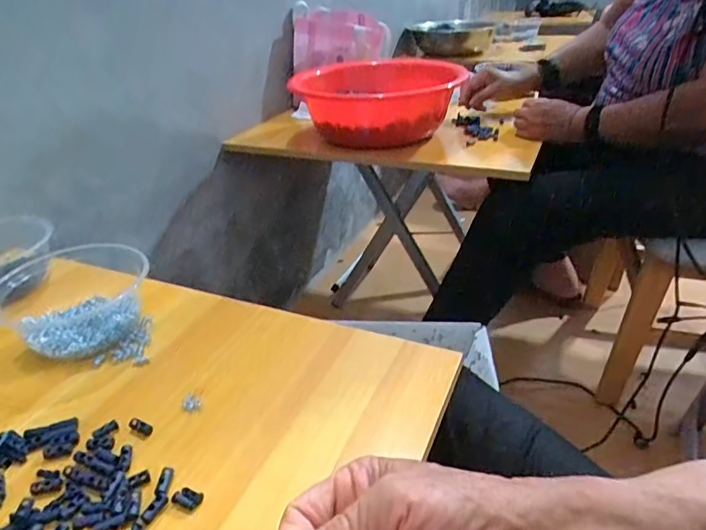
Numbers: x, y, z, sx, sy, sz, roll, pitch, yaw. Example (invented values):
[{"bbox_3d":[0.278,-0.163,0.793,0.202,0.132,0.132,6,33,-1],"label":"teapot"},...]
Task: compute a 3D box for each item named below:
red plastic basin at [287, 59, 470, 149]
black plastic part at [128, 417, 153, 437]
[{"bbox_3d":[0.054,-0.307,0.985,0.287,0.136,0.319,12,34,25],"label":"red plastic basin"},{"bbox_3d":[-0.161,0.122,0.381,0.023,0.004,0.010,15,34,27],"label":"black plastic part"}]

